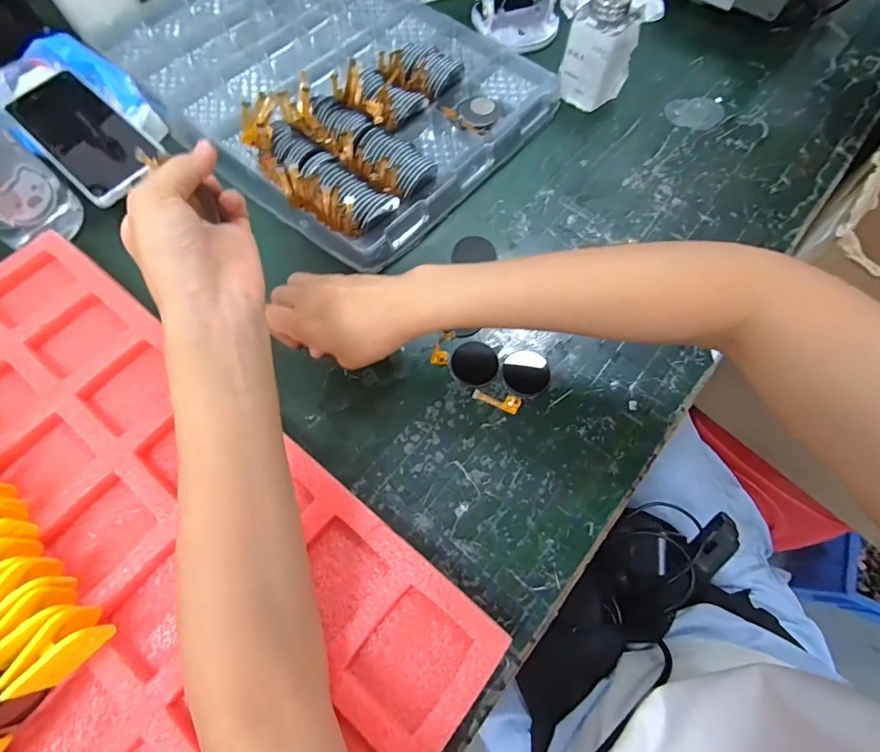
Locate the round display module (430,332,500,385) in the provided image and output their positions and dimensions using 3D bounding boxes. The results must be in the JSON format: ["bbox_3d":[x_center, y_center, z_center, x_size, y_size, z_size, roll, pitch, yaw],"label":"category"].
[{"bbox_3d":[0.021,-0.013,0.372,0.054,0.006,0.038,20,69,8],"label":"round display module"}]

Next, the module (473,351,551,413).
[{"bbox_3d":[0.064,0.005,0.366,0.039,0.004,0.065,41,73,15],"label":"module"}]

